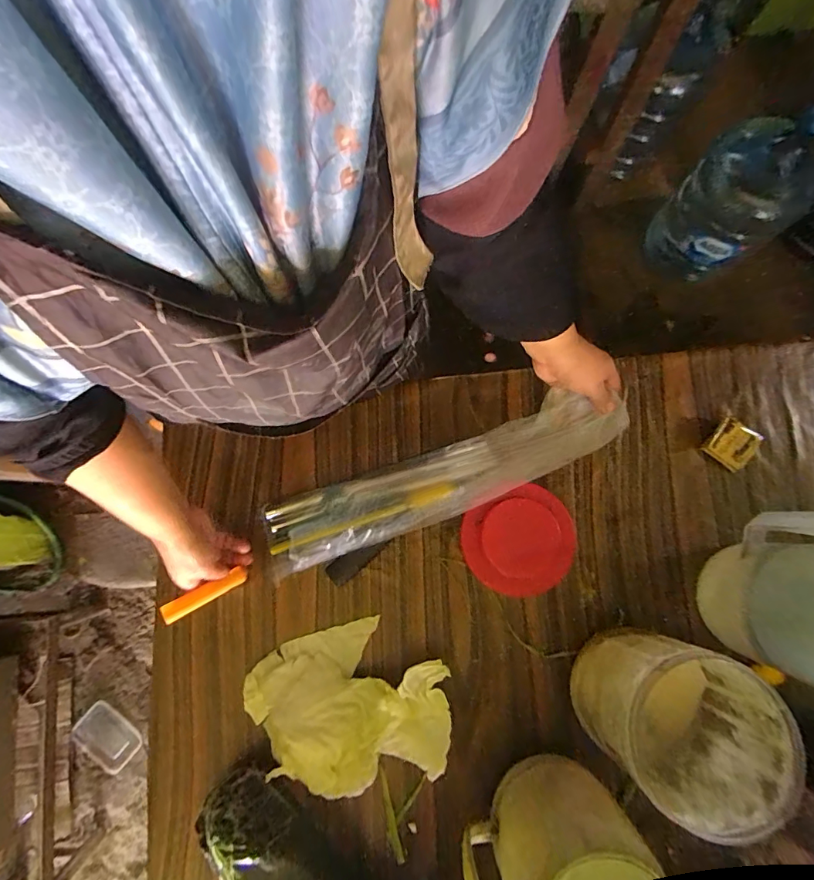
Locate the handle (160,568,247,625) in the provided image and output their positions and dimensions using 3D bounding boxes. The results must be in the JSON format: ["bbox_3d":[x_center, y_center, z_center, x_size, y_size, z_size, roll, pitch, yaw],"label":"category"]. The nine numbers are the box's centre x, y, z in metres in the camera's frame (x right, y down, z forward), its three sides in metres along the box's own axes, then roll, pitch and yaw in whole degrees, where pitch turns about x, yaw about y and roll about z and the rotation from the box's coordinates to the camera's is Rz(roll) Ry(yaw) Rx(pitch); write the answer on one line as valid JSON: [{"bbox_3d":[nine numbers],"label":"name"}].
[{"bbox_3d":[-0.232,0.178,0.523,0.092,0.009,0.021,-23,77,-32],"label":"handle"}]

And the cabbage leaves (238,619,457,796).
[{"bbox_3d":[-0.068,0.310,0.524,0.234,0.054,0.172,-13,81,-3],"label":"cabbage leaves"}]

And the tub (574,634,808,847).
[{"bbox_3d":[0.268,0.280,0.471,0.149,0.157,0.139,19,80,2],"label":"tub"}]

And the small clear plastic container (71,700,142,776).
[{"bbox_3d":[-0.825,0.818,1.251,0.177,0.033,0.118,42,82,6],"label":"small clear plastic container"}]

